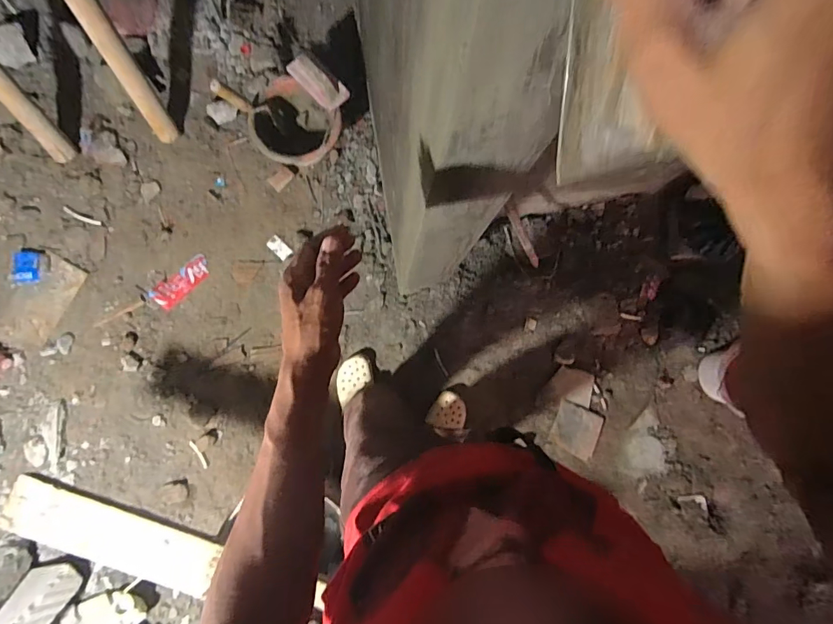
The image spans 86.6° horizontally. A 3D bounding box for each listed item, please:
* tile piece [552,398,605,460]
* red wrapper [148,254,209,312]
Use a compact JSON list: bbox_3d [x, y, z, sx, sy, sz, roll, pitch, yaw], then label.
[{"bbox_3d":[0.503,0.371,1.388,0.135,0.006,0.143,23,79,11],"label":"tile piece"},{"bbox_3d":[-0.714,-0.094,1.344,0.077,0.013,0.191,44,81,2],"label":"red wrapper"}]

